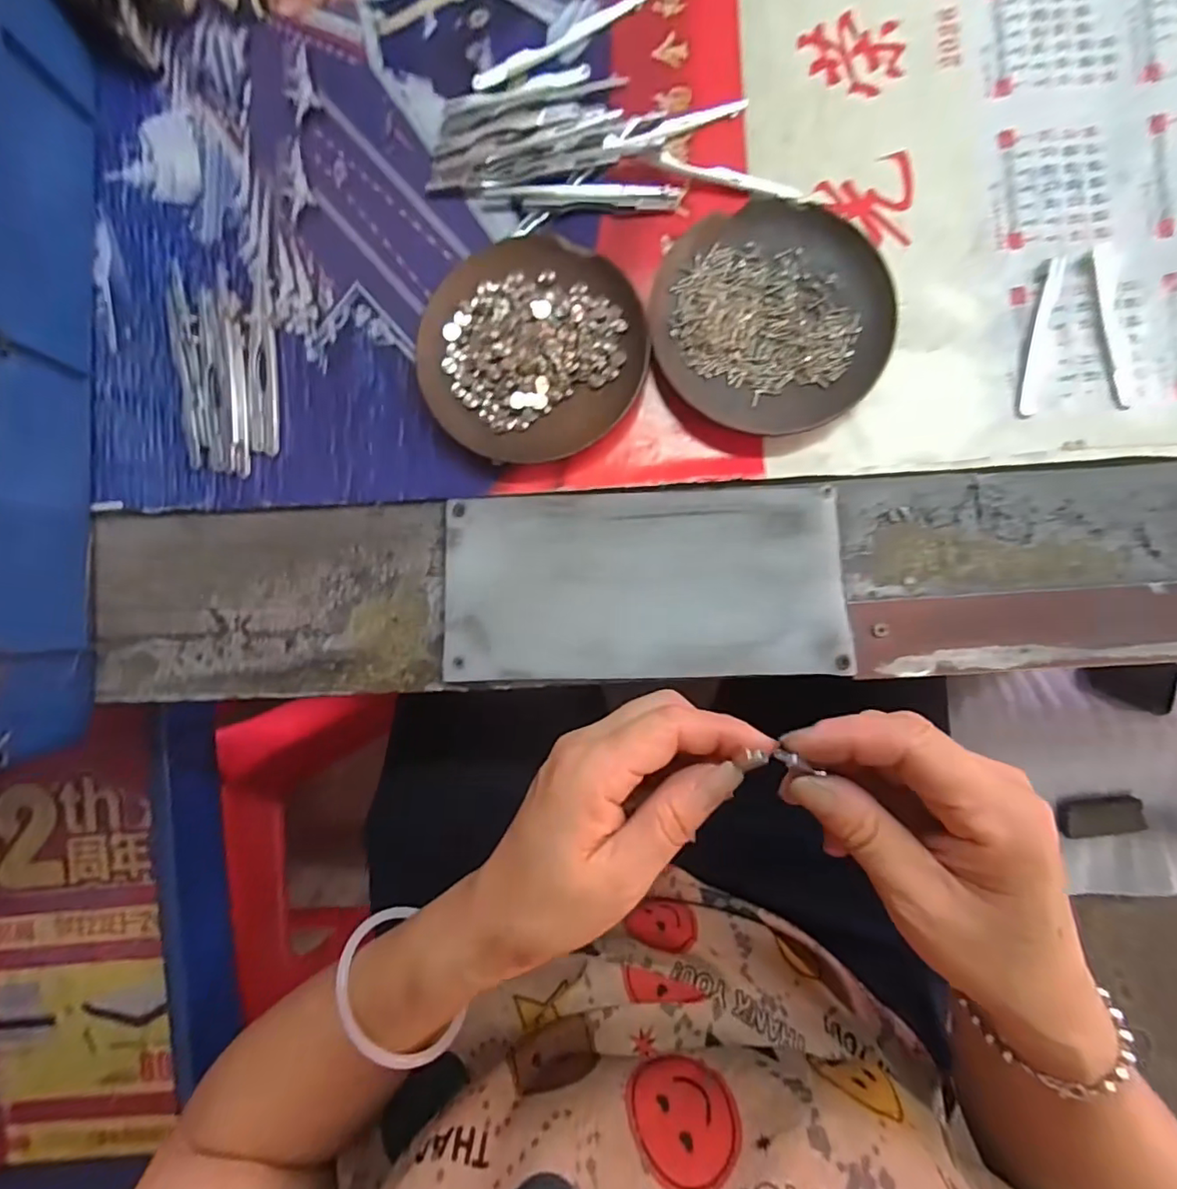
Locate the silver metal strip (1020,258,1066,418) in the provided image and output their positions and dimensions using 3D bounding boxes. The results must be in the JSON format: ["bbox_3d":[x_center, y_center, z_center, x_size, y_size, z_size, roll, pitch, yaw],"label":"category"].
[{"bbox_3d":[0.225,-0.128,0.284,0.009,0.004,0.081,14,88,5],"label":"silver metal strip"}]

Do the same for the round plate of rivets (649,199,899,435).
[{"bbox_3d":[0.091,-0.139,0.289,0.114,0.014,0.111,0,87,4],"label":"round plate of rivets"}]

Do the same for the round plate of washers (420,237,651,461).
[{"bbox_3d":[-0.029,-0.129,0.296,0.112,0.016,0.114,0,87,4],"label":"round plate of washers"}]

